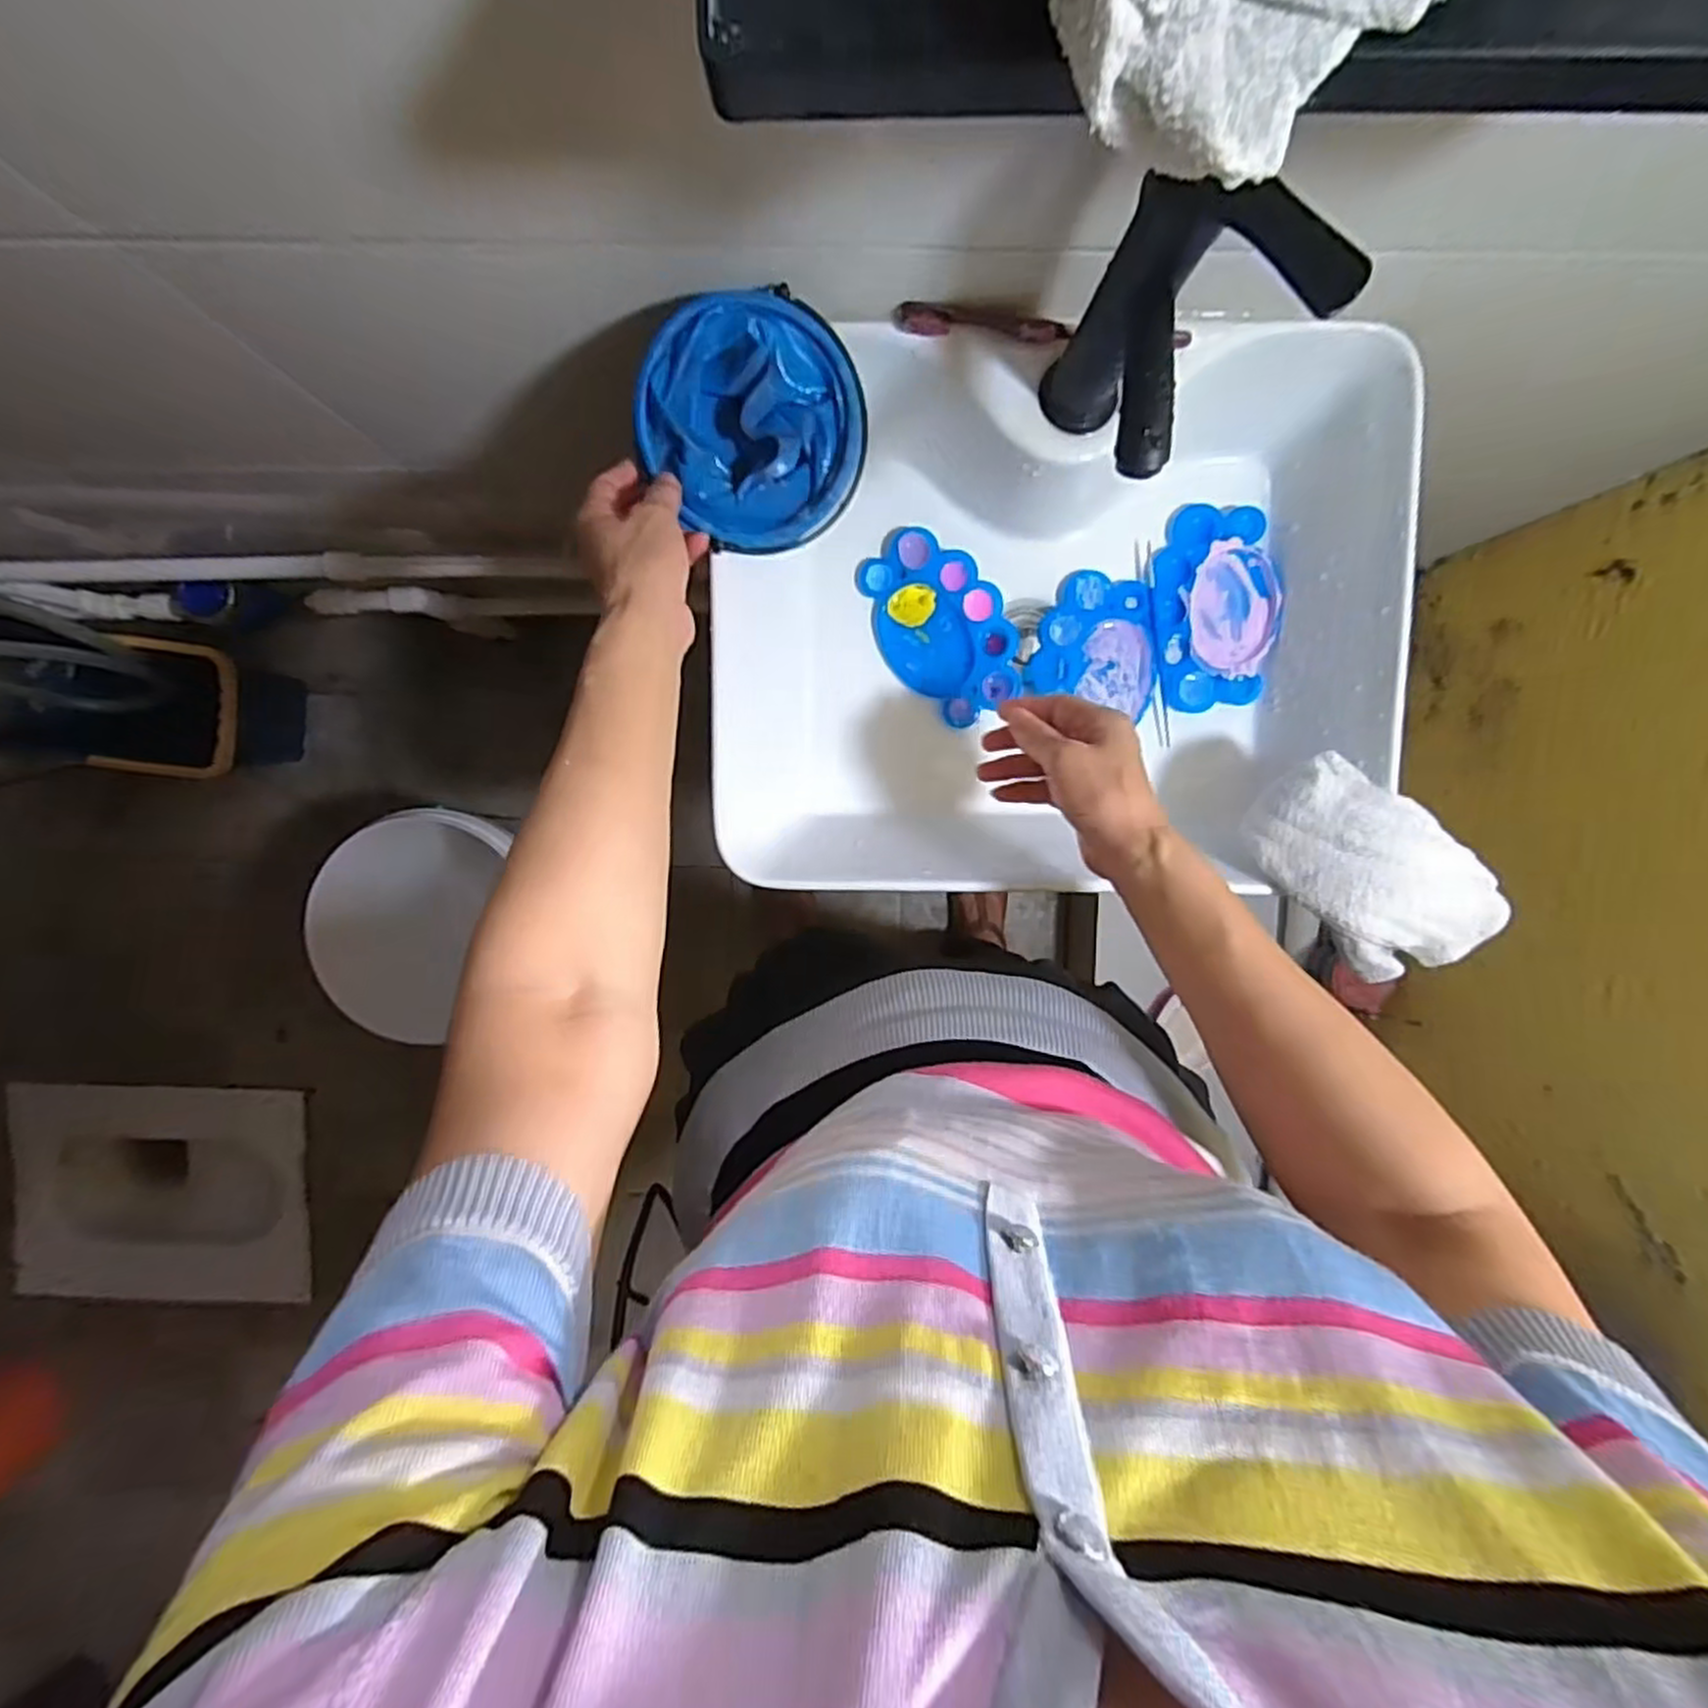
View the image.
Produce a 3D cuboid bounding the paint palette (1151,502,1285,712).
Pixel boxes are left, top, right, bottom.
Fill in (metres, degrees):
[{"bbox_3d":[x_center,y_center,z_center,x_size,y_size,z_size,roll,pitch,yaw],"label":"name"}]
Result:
[{"bbox_3d":[0.287,-0.196,0.612,0.090,0.017,0.155,-8,98,8],"label":"paint palette"}]

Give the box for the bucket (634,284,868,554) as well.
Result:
[{"bbox_3d":[-0.064,-0.271,0.495,0.139,0.050,0.139,-4,111,-10],"label":"bucket"}]

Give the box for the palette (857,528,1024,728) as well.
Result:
[{"bbox_3d":[0.070,-0.181,0.617,0.093,0.024,0.150,-40,94,2],"label":"palette"}]

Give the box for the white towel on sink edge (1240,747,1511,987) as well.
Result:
[{"bbox_3d":[0.348,0.010,0.517,0.102,0.058,0.157,-43,94,2],"label":"white towel on sink edge"}]

